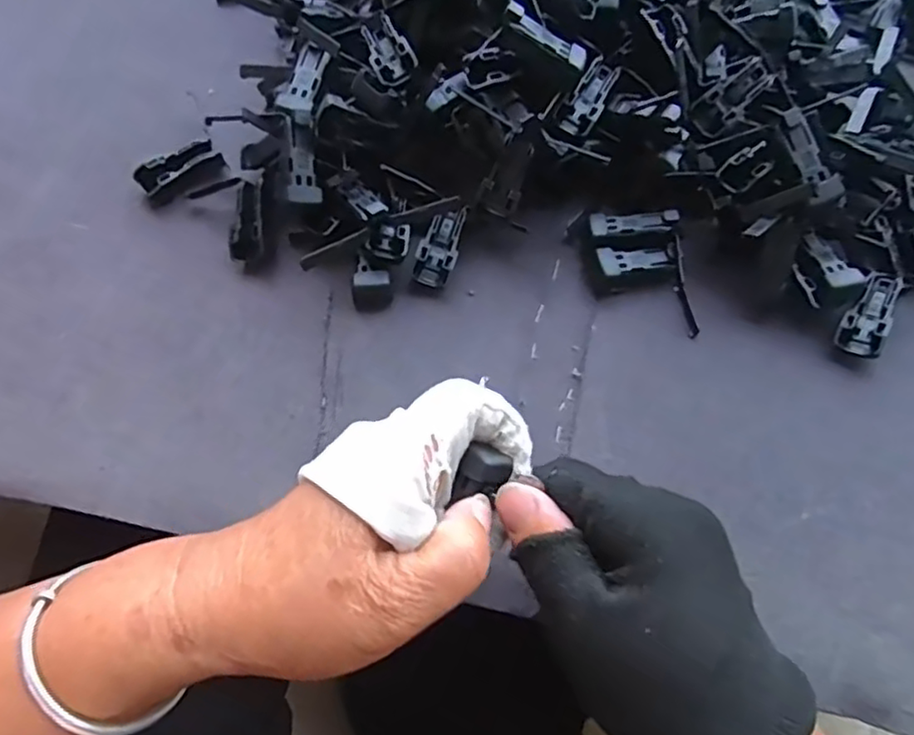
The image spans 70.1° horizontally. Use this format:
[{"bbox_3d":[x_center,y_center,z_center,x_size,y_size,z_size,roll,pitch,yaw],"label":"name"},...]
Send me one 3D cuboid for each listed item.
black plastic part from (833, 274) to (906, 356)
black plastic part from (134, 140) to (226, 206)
[{"bbox_3d":[0.208,-0.029,0.327,0.020,0.016,0.047,27,79,12],"label":"black plastic part"},{"bbox_3d":[-0.157,-0.111,0.371,0.046,0.016,0.021,-31,68,-15],"label":"black plastic part"}]

